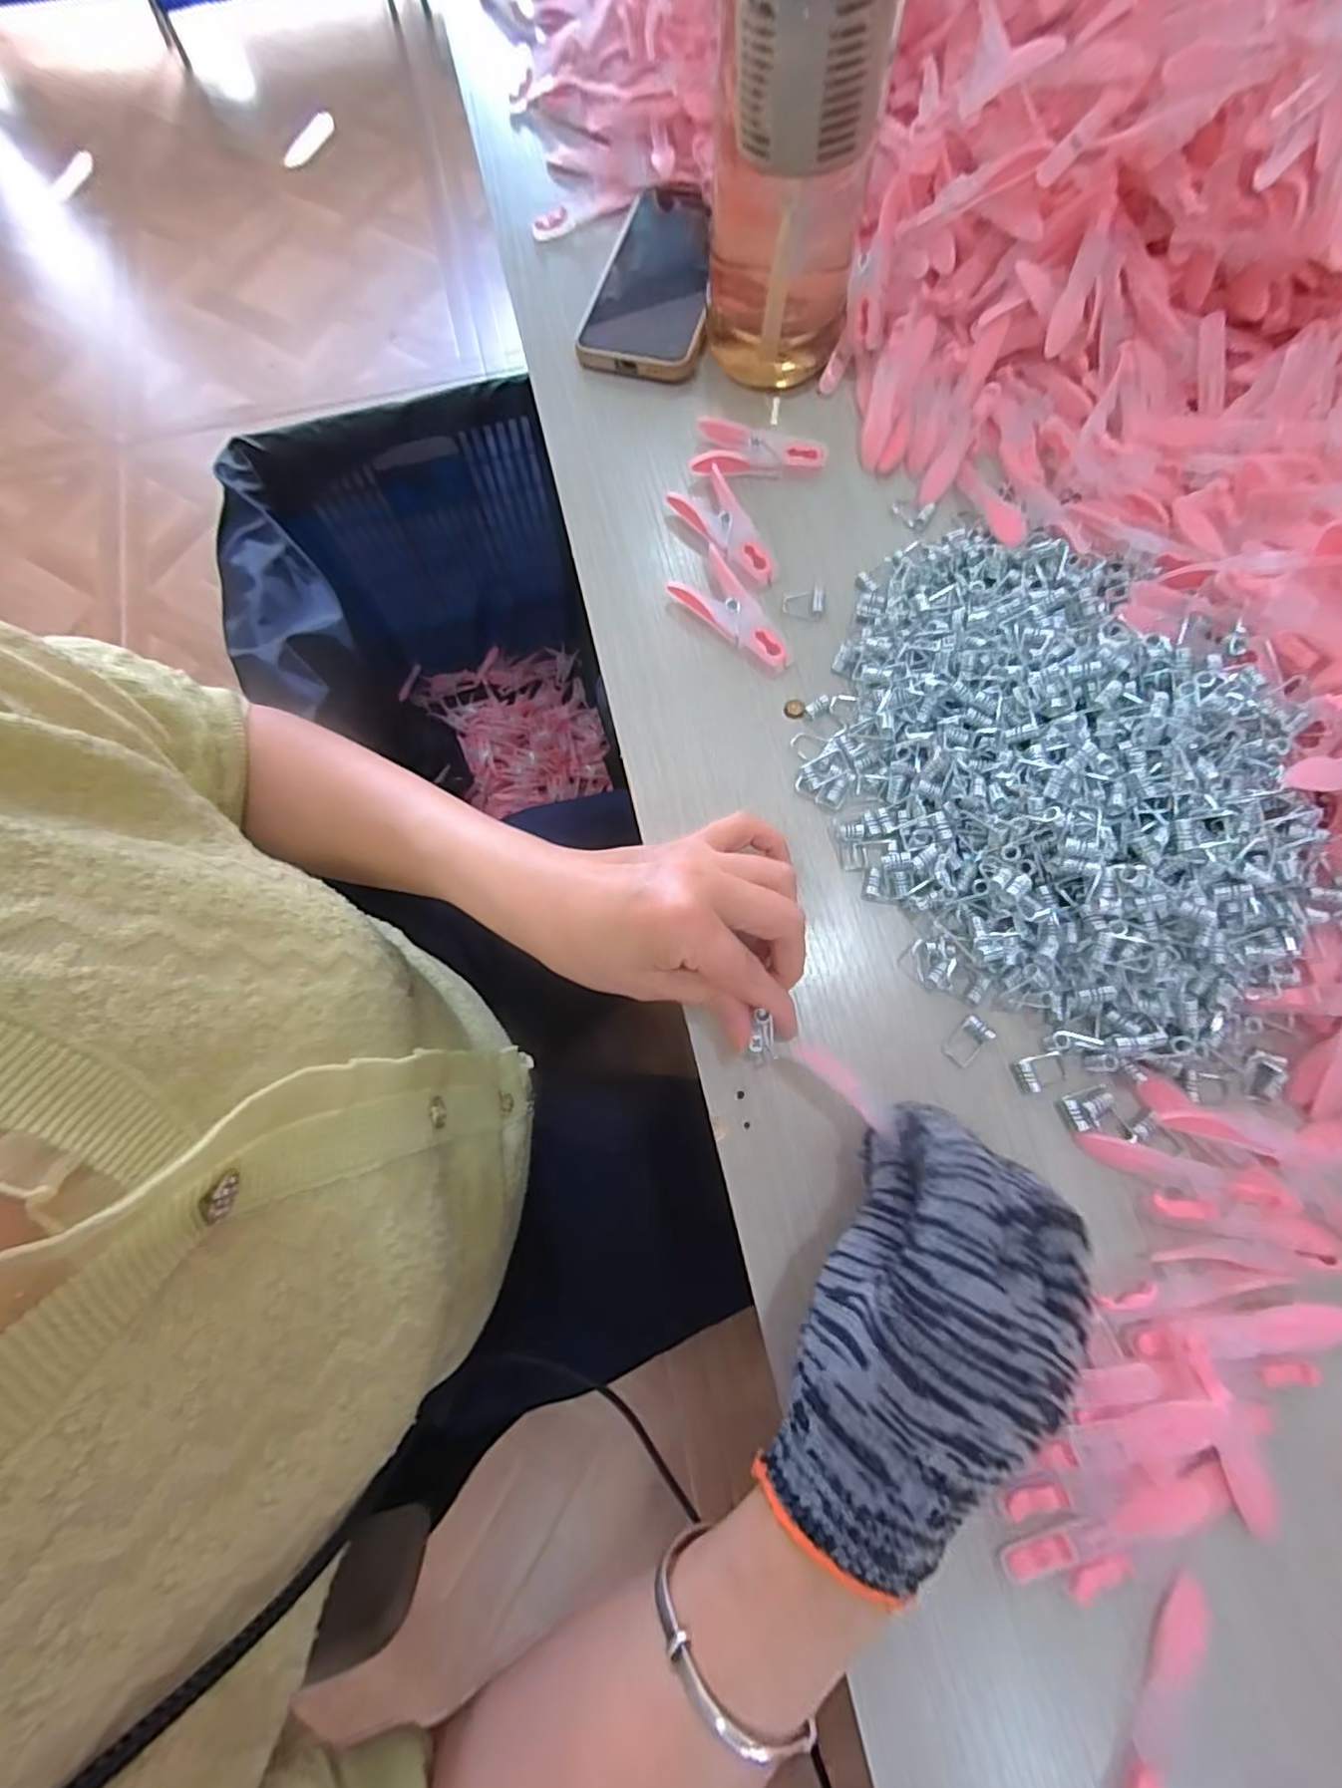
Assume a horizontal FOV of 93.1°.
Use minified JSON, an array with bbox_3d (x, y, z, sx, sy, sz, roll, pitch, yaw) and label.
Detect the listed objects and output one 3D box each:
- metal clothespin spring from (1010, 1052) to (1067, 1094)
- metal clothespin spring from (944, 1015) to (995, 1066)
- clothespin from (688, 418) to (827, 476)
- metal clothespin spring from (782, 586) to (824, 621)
[{"bbox_3d":[0.165,0.079,0.284,0.023,0.007,0.014,-17,75,-4],"label":"metal clothespin spring"},{"bbox_3d":[0.135,0.067,0.288,0.014,0.005,0.022,42,79,11],"label":"metal clothespin spring"},{"bbox_3d":[0.052,-0.261,0.378,0.077,0.012,0.032,13,75,4],"label":"clothespin"},{"bbox_3d":[0.073,-0.162,0.351,0.022,0.004,0.017,0,75,1],"label":"metal clothespin spring"}]

